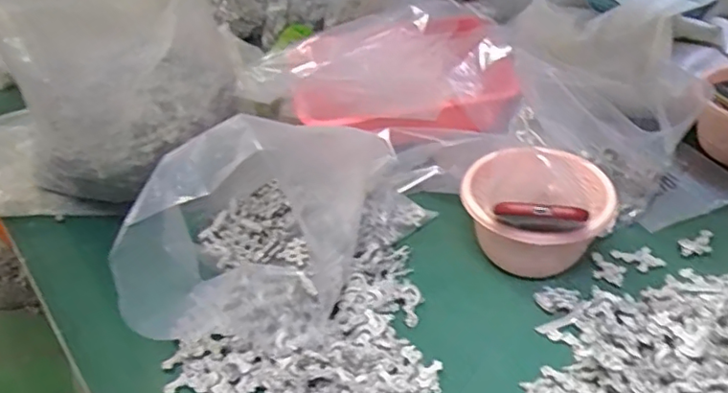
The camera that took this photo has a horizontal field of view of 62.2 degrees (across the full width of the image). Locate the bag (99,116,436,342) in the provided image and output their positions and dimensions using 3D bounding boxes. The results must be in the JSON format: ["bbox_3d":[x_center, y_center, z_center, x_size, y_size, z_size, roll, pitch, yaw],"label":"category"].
[{"bbox_3d":[-0.078,0.009,0.582,0.287,0.198,0.196,-9,39,-3],"label":"bag"}]

